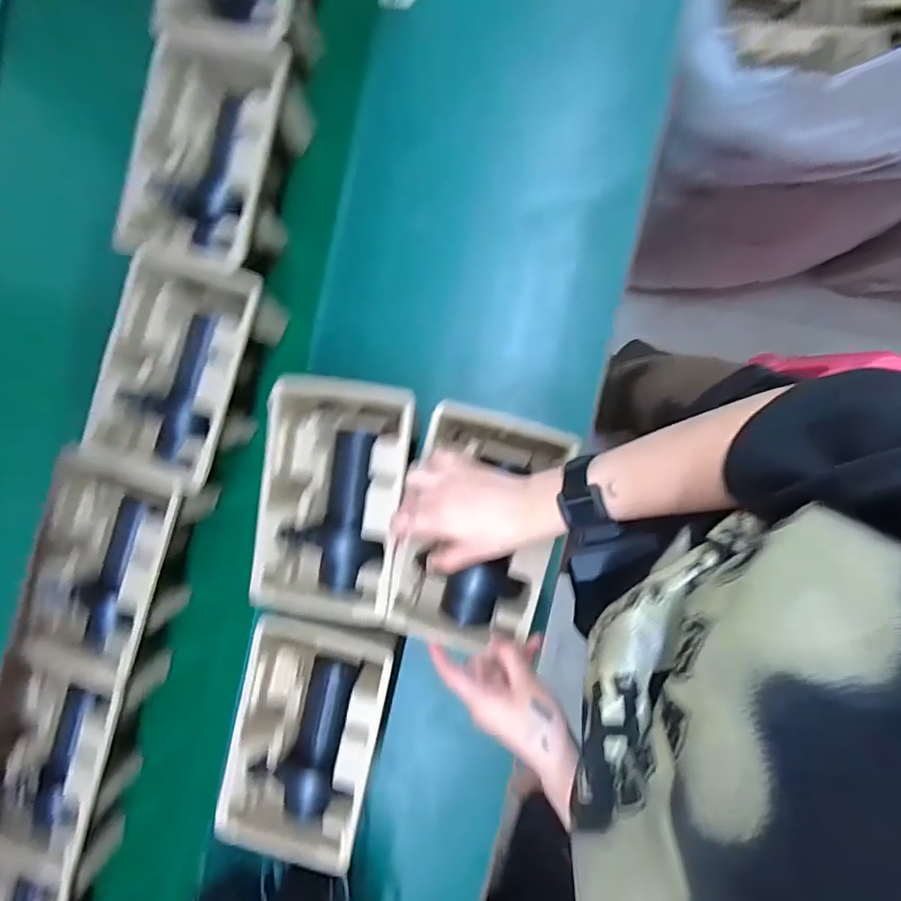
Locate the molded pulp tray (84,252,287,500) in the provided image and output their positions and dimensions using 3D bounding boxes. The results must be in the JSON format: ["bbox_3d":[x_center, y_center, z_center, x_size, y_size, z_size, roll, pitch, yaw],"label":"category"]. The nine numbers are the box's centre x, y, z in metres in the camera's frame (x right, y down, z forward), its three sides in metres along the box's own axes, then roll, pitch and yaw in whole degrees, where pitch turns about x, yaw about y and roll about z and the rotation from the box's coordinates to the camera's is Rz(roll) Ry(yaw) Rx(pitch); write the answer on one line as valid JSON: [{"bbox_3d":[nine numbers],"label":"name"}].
[{"bbox_3d":[-0.285,-0.086,0.573,0.138,0.091,0.220,17,93,5],"label":"molded pulp tray"}]

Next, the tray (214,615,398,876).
[{"bbox_3d":[-0.146,0.291,0.537,0.153,0.049,0.245,11,92,5],"label":"tray"}]

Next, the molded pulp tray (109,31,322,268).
[{"bbox_3d":[-0.245,-0.315,0.563,0.152,0.089,0.241,13,93,5],"label":"molded pulp tray"}]

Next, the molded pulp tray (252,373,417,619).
[{"bbox_3d":[-0.116,0.046,0.544,0.147,0.077,0.241,7,92,6],"label":"molded pulp tray"}]

